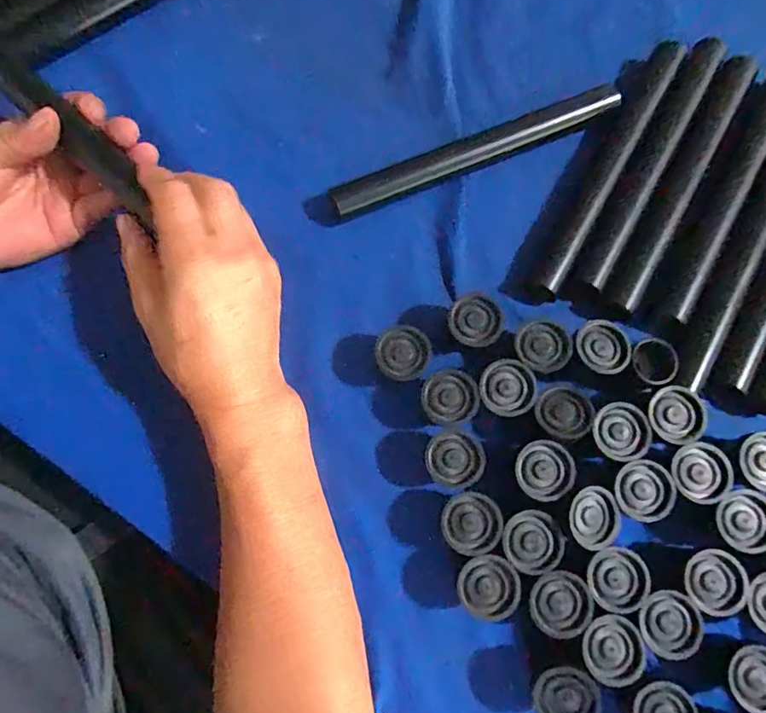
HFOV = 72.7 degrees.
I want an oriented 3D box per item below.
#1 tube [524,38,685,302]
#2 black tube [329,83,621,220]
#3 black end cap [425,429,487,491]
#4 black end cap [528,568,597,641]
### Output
[{"bbox_3d":[0.161,-0.136,0.376,0.024,0.017,0.226,29,78,7],"label":"tube"},{"bbox_3d":[0.068,-0.149,0.381,0.222,0.020,0.019,-22,77,-5],"label":"black tube"},{"bbox_3d":[0.044,0.065,0.327,0.035,0.030,0.034,0,76,0],"label":"black end cap"},{"bbox_3d":[0.102,0.144,0.308,0.035,0.027,0.034,0,76,0],"label":"black end cap"}]

